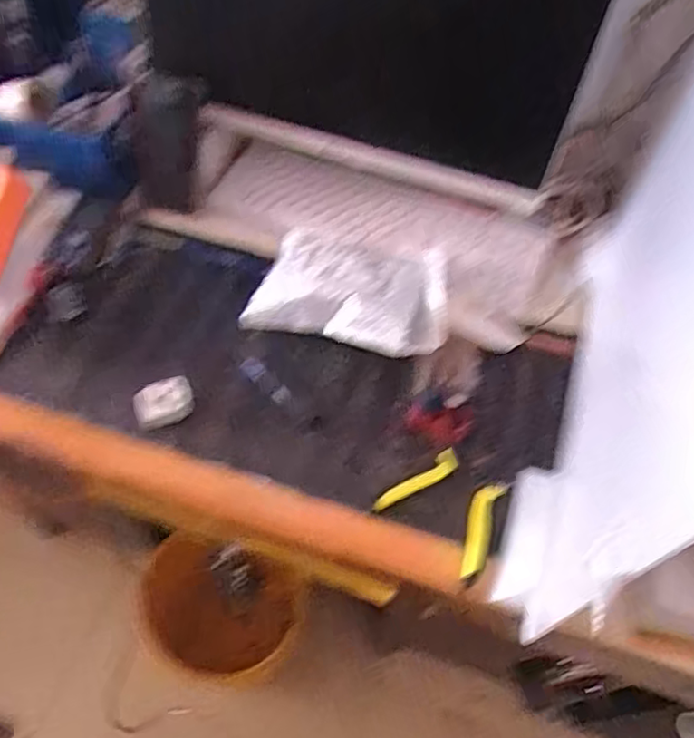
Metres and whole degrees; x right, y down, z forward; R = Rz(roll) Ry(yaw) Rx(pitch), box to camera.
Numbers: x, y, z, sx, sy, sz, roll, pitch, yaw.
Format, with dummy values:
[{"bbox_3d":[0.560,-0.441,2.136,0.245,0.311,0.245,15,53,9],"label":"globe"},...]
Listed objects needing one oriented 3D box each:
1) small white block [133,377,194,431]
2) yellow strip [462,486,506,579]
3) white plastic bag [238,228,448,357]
[{"bbox_3d":[-0.194,0.036,0.650,0.062,0.023,0.040,-19,60,-14],"label":"small white block"},{"bbox_3d":[0.129,0.154,0.597,0.027,0.011,0.095,19,58,10],"label":"yellow strip"},{"bbox_3d":[0.005,-0.097,0.733,0.230,0.049,0.171,10,57,4],"label":"white plastic bag"}]

